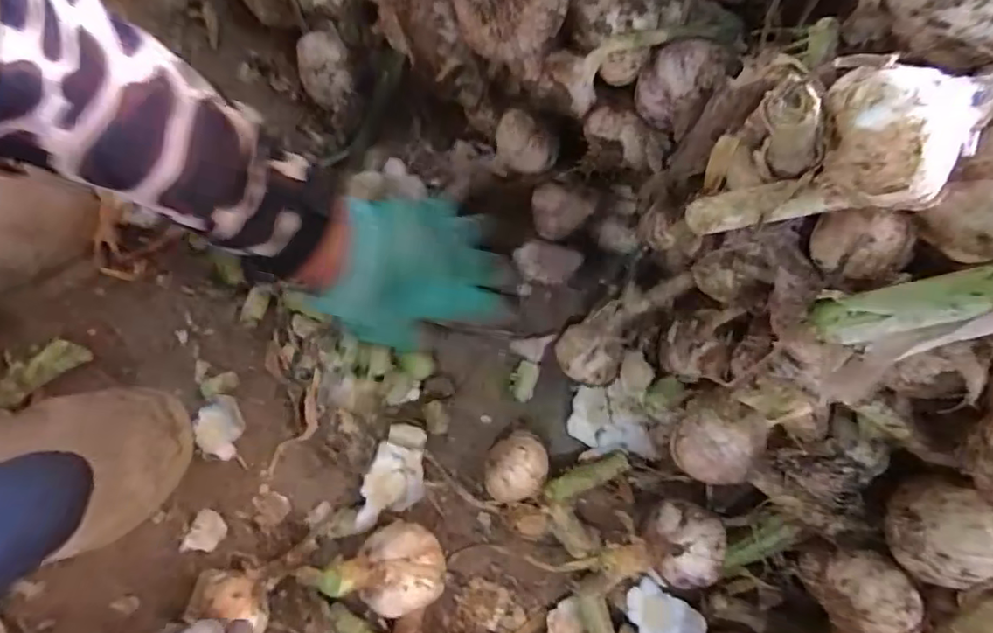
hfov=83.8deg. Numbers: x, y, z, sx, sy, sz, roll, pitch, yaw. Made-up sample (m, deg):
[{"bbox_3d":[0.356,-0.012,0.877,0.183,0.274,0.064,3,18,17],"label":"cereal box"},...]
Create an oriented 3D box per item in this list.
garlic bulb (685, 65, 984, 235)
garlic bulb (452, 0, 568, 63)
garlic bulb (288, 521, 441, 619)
[{"bbox_3d":[0.113,-0.050,0.193,0.035,0.083,0.040,-5,77,-34],"label":"garlic bulb"},{"bbox_3d":[0.005,-0.167,0.292,0.048,0.039,0.047,0,79,0],"label":"garlic bulb"},{"bbox_3d":[-0.062,0.149,0.322,0.051,0.084,0.059,-36,81,-6],"label":"garlic bulb"}]

